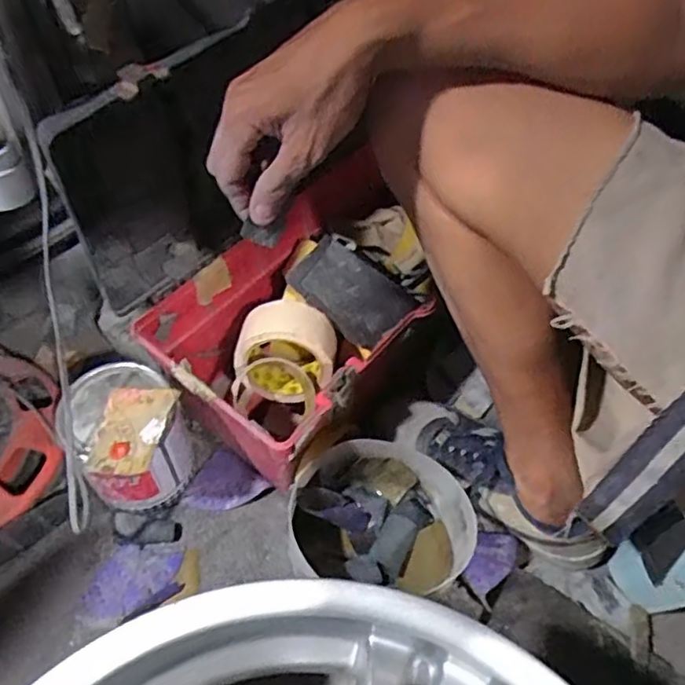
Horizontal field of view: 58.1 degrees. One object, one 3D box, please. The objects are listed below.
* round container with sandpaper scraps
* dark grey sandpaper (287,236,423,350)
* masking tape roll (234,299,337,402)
[{"bbox_3d":[0.028,0.172,0.588,0.159,0.090,0.134,-13,58,-12],"label":"round container with sandpaper scraps"},{"bbox_3d":[0.011,-0.058,0.663,0.122,0.019,0.102,45,56,-10],"label":"dark grey sandpaper"},{"bbox_3d":[-0.054,0.005,0.628,0.099,0.085,0.074,5,56,0],"label":"masking tape roll"}]

